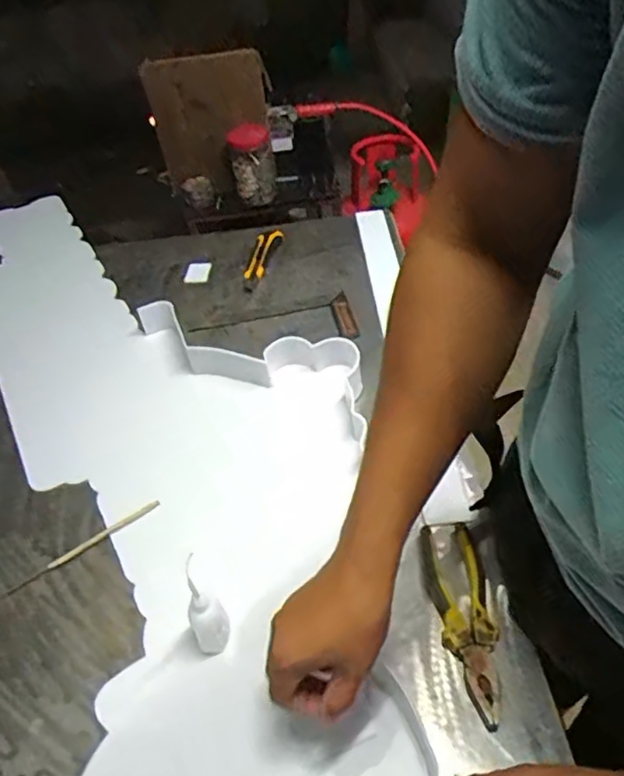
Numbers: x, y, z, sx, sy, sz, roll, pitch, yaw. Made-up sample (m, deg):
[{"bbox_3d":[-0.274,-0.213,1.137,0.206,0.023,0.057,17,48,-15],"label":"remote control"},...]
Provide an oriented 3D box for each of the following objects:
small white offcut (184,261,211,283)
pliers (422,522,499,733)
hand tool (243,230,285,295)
[{"bbox_3d":[-0.200,-0.202,1.057,0.038,0.004,0.069,7,46,-3],"label":"small white offcut"},{"bbox_3d":[0.147,0.217,0.586,0.053,0.031,0.195,-5,45,1],"label":"pliers"},{"bbox_3d":[-0.090,-0.220,1.045,0.044,0.017,0.170,7,47,13],"label":"hand tool"}]

